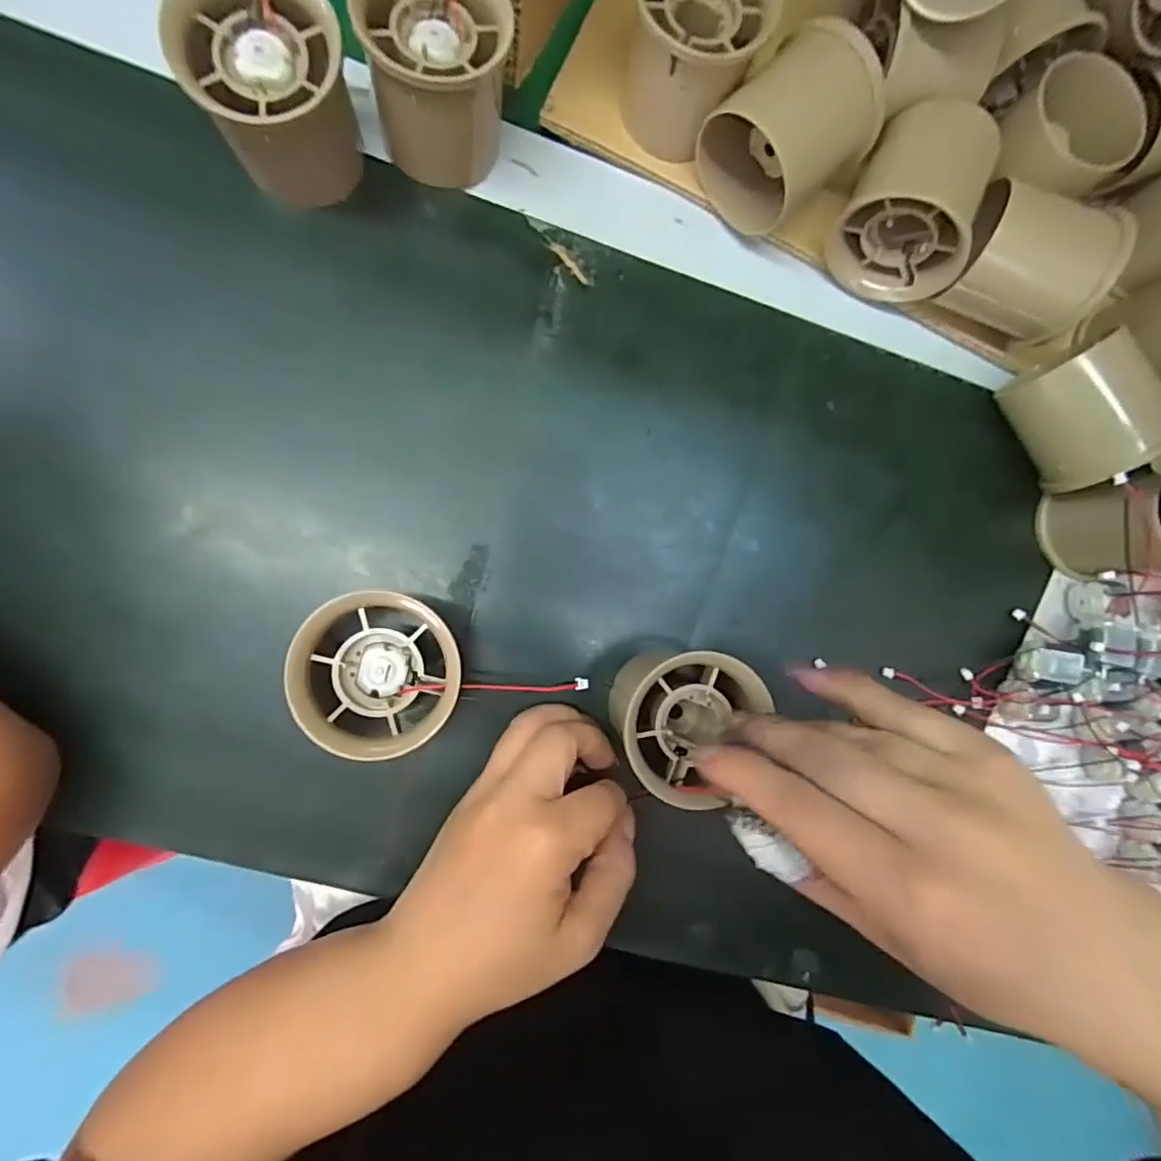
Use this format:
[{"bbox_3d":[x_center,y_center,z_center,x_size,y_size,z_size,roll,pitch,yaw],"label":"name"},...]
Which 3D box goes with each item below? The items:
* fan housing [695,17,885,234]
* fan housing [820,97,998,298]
[{"bbox_3d":[0.085,-0.181,0.238,0.058,0.051,0.049,-39,94,-8],"label":"fan housing"},{"bbox_3d":[0.141,-0.162,0.253,0.052,0.050,0.068,16,86,-7],"label":"fan housing"}]

